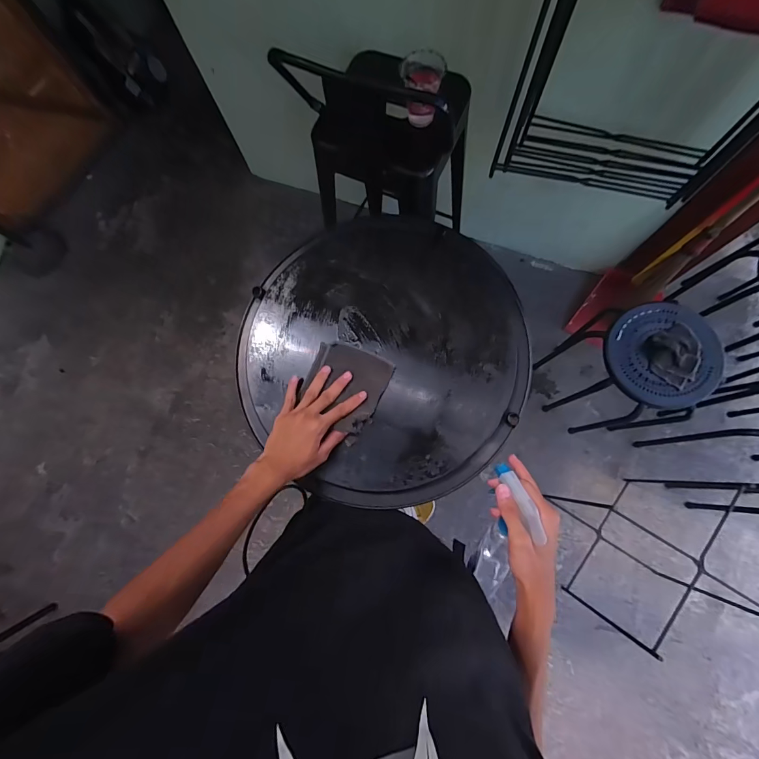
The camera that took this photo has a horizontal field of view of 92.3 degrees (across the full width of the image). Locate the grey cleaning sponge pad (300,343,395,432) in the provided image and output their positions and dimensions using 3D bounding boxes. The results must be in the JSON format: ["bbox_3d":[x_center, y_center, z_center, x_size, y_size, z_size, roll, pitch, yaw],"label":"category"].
[{"bbox_3d":[-0.054,0.008,0.550,0.118,0.011,0.121,24,74,9],"label":"grey cleaning sponge pad"}]

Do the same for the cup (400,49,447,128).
[{"bbox_3d":[0.089,-0.601,0.763,0.081,0.107,0.082,-1,76,3],"label":"cup"}]

